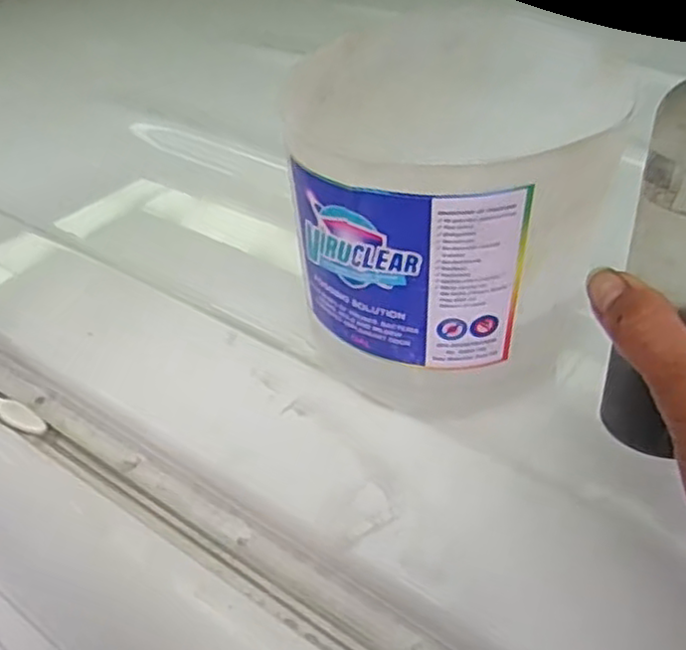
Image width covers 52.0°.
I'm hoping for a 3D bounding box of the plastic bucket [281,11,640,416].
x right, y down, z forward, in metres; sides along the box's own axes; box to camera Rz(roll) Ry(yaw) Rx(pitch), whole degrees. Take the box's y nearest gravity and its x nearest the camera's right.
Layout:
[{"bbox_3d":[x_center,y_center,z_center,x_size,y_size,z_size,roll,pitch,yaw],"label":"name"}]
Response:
[{"bbox_3d":[0.048,-0.047,0.362,0.136,0.162,0.140,0,43,0],"label":"plastic bucket"}]

